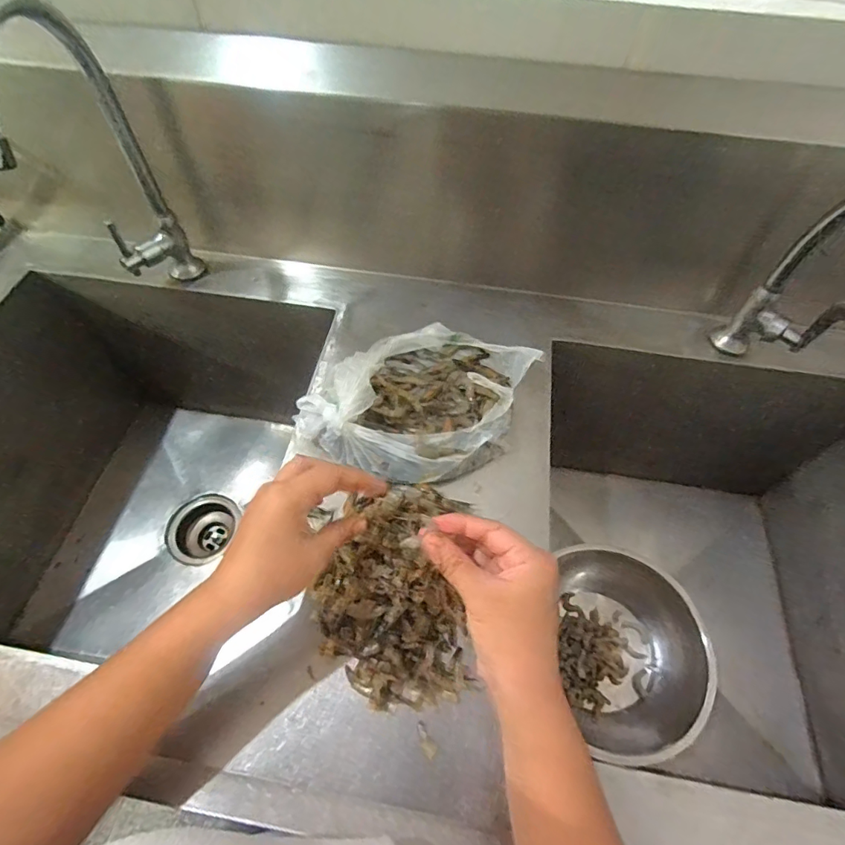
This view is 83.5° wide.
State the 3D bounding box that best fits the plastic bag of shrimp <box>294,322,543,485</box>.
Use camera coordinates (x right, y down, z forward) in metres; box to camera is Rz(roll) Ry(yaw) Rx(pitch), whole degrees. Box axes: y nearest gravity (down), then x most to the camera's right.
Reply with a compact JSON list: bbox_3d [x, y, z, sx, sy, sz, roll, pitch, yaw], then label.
[{"bbox_3d":[0.008,-0.029,0.472,0.166,0.058,0.223,39,64,21],"label":"plastic bag of shrimp"}]

